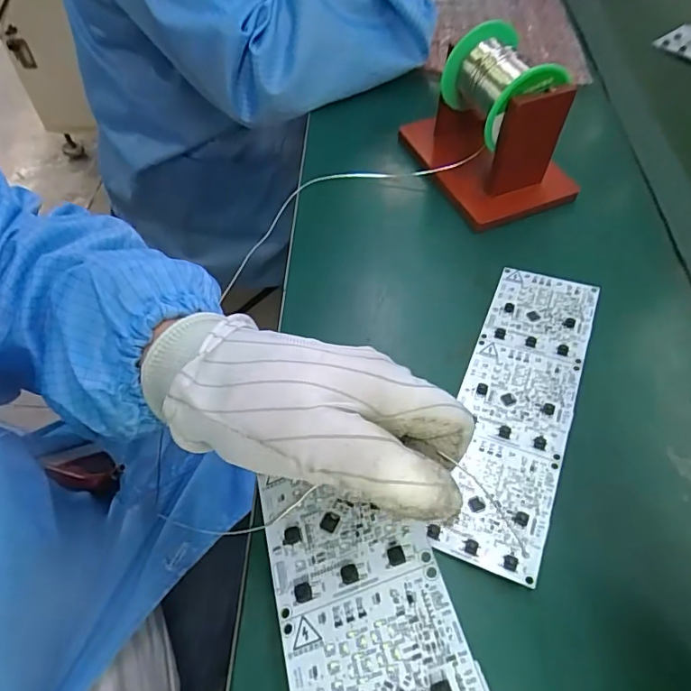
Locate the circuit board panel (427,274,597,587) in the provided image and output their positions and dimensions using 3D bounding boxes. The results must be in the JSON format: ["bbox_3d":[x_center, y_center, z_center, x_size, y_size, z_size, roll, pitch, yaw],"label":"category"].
[{"bbox_3d":[0.106,0.032,0.311,0.064,0.011,0.207,22,58,11],"label":"circuit board panel"}]

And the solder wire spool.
[{"bbox_3d":[0.116,-0.199,0.387,0.056,0.064,0.083,-14,58,-12],"label":"solder wire spool"}]

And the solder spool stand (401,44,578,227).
[{"bbox_3d":[0.115,-0.178,0.399,0.097,0.081,0.143,-27,62,-19],"label":"solder spool stand"}]

